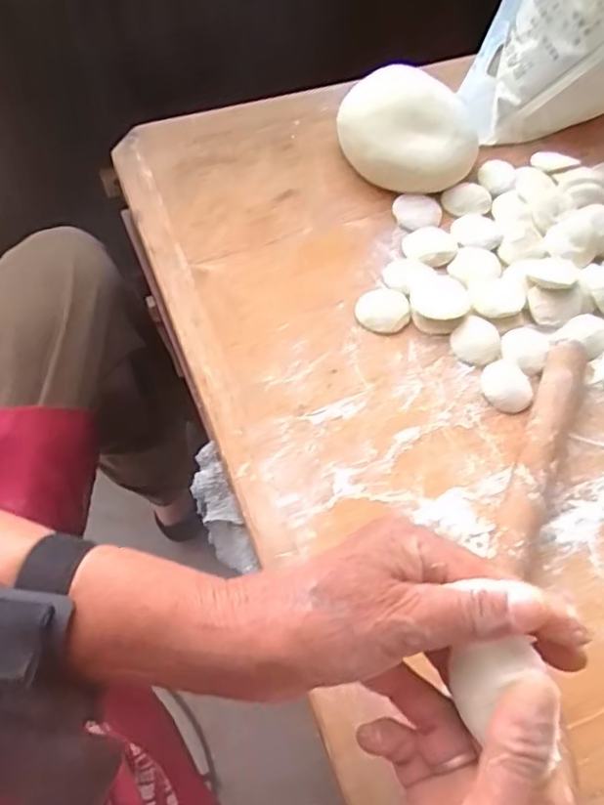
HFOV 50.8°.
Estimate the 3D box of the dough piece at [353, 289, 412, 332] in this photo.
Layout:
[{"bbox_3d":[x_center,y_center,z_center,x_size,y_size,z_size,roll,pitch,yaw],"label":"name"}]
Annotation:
[{"bbox_3d":[0.062,-0.070,0.482,0.041,0.007,0.038,2,61,-3],"label":"dough piece"}]

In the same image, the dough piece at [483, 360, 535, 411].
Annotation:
[{"bbox_3d":[0.147,-0.012,0.456,0.036,0.008,0.034,2,61,-3],"label":"dough piece"}]

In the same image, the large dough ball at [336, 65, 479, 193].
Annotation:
[{"bbox_3d":[0.091,-0.234,0.546,0.117,0.051,0.091,15,62,4],"label":"large dough ball"}]

